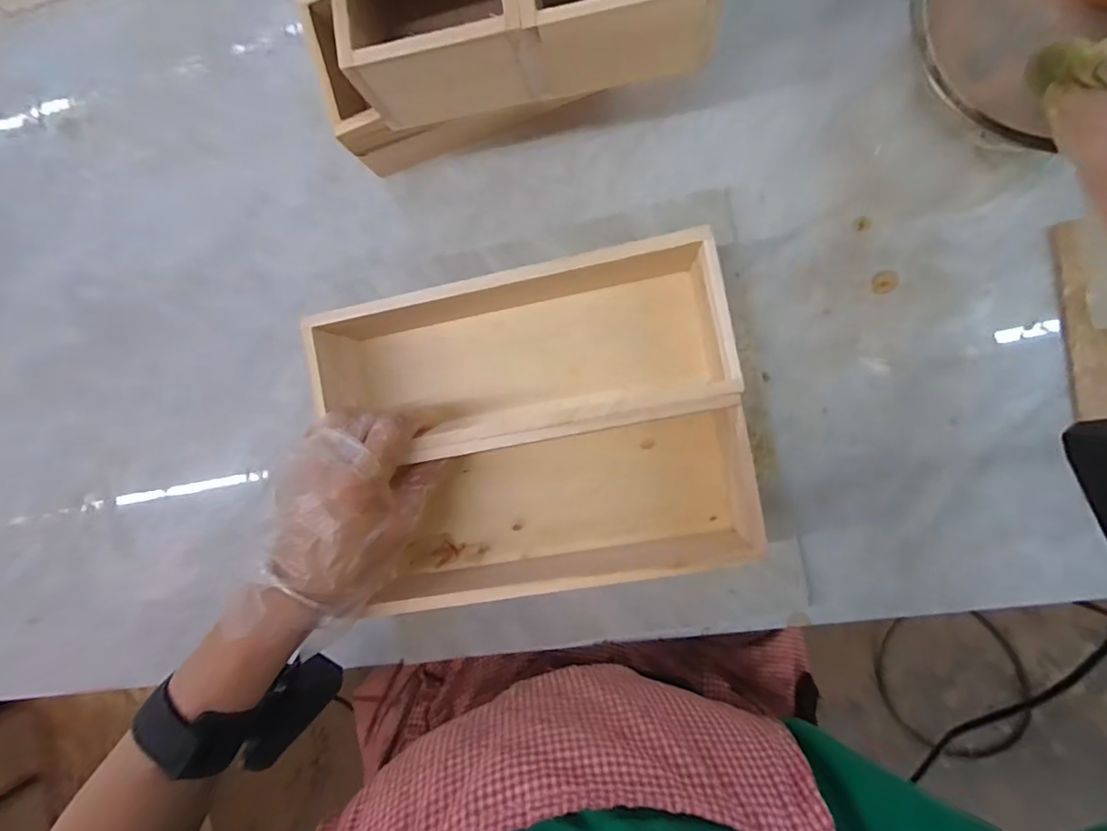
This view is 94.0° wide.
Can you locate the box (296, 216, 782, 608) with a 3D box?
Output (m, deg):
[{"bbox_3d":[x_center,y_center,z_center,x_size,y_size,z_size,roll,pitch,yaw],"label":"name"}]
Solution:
[{"bbox_3d":[-0.013,0.010,0.349,0.258,0.074,0.189,-11,87,8],"label":"box"}]

